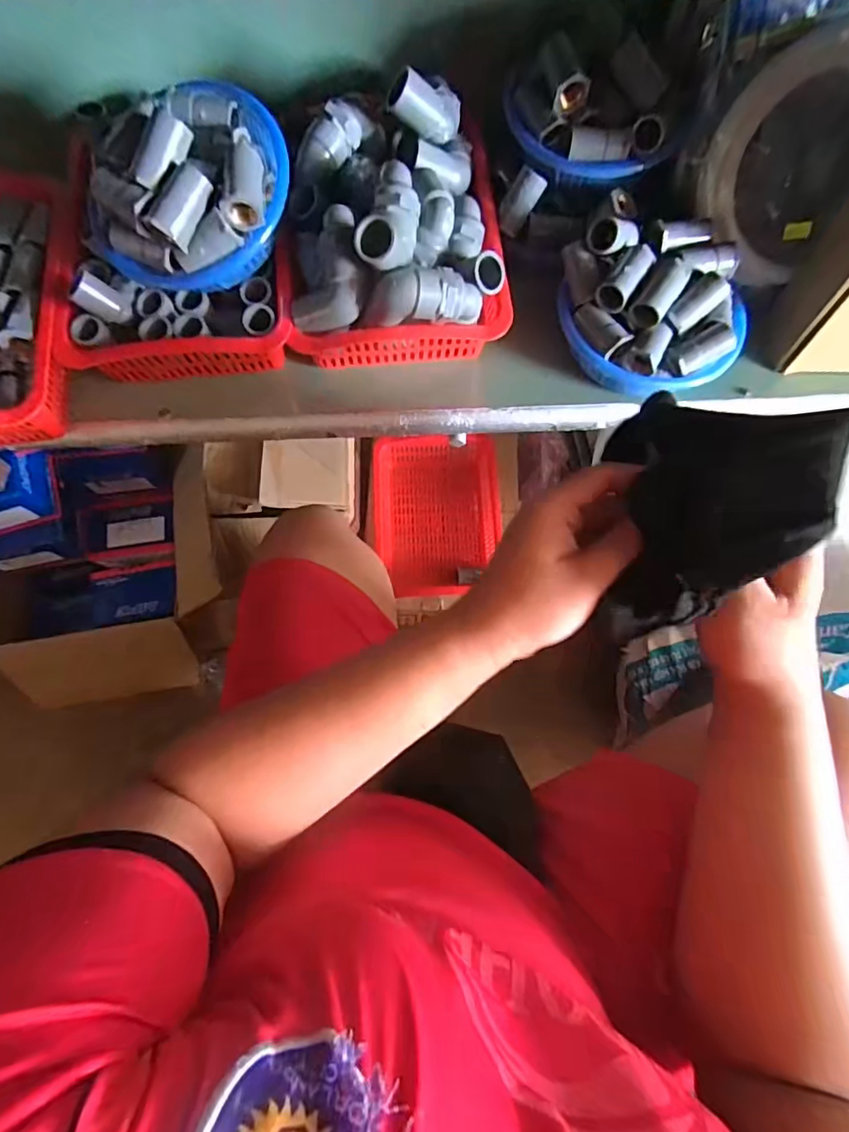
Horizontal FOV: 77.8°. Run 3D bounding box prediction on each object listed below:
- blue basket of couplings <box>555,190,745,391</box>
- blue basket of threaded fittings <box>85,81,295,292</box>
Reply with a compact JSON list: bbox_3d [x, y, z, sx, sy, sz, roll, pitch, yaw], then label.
[{"bbox_3d":[0.207,-0.241,0.478,0.168,0.067,0.144,40,79,10],"label":"blue basket of couplings"},{"bbox_3d":[-0.185,-0.301,0.426,0.165,0.095,0.131,-39,78,-9],"label":"blue basket of threaded fittings"}]

